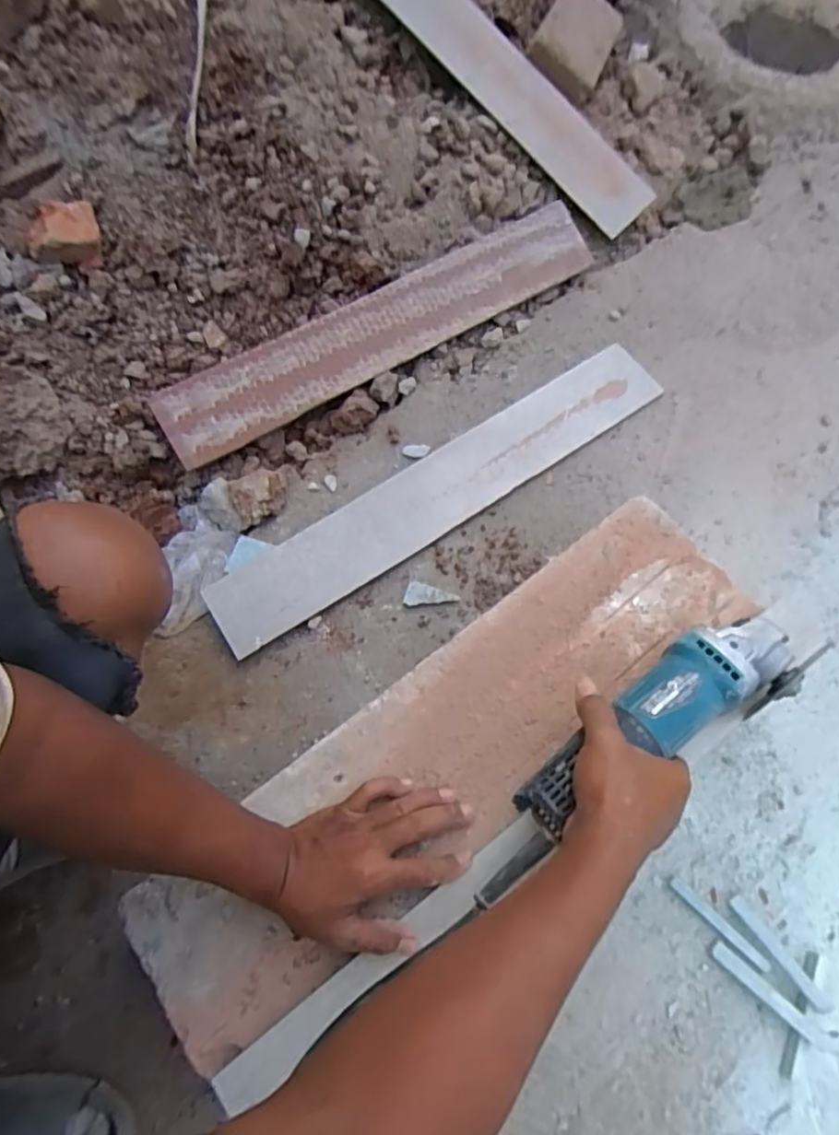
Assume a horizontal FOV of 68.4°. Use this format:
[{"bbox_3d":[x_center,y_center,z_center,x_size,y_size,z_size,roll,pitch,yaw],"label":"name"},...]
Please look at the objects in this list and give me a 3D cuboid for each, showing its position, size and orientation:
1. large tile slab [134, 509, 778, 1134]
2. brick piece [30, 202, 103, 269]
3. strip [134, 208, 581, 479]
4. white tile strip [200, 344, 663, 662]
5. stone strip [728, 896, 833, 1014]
[{"bbox_3d":[0.029,0.157,0.526,0.579,0.022,0.166,-40,75,-11],"label":"large tile slab"},{"bbox_3d":[-0.402,-0.377,0.704,0.076,0.051,0.055,-15,65,-1],"label":"brick piece"},{"bbox_3d":[-0.044,-0.302,0.779,0.591,0.015,0.095,-29,87,-9],"label":"strip"},{"bbox_3d":[0.026,-0.092,0.726,0.583,0.011,0.096,-32,72,-10],"label":"white tile strip"},{"bbox_3d":[0.309,0.332,0.532,0.015,0.008,0.096,-32,56,-8],"label":"stone strip"}]

